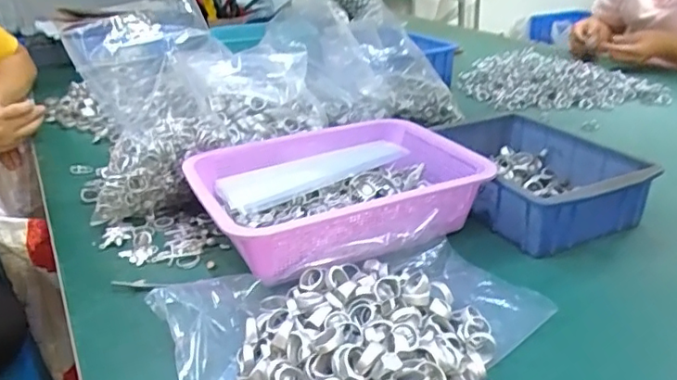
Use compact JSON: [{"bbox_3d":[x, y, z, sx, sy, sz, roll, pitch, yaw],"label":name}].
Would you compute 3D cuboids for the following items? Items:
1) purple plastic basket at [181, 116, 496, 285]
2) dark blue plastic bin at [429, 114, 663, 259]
[{"bbox_3d":[-0.002,-0.003,0.645,0.299,0.065,0.224,-15,28,-23],"label":"purple plastic basket"},{"bbox_3d":[0.228,-0.021,0.690,0.179,0.067,0.247,-12,27,-18],"label":"dark blue plastic bin"}]

